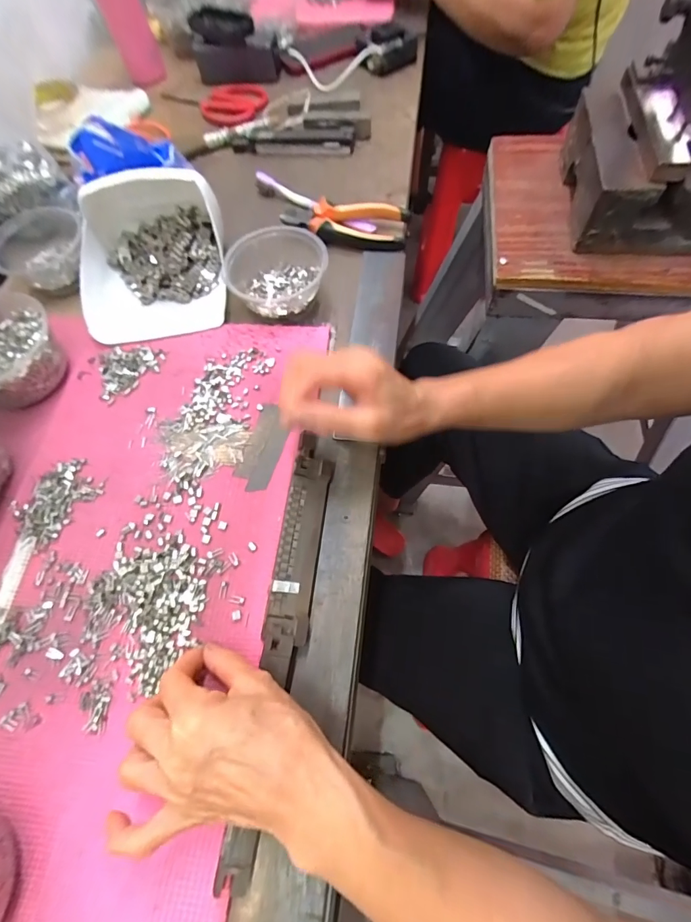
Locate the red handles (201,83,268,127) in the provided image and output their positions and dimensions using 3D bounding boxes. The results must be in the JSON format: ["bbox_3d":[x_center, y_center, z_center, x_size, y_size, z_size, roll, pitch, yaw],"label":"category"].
[{"bbox_3d":[-0.175,-0.566,0.645,0.102,0.016,0.075,-24,67,-7],"label":"red handles"}]

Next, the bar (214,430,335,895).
[{"bbox_3d":[-0.045,0.119,0.306,0.031,0.021,0.304,6,66,6],"label":"bar"}]

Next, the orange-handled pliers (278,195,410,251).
[{"bbox_3d":[0.000,-0.287,0.490,0.150,0.025,0.060,20,69,11],"label":"orange-handled pliers"}]

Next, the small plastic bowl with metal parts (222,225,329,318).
[{"bbox_3d":[-0.075,-0.203,0.444,0.102,0.052,0.095,-1,66,2],"label":"small plastic bowl with metal parts"}]

